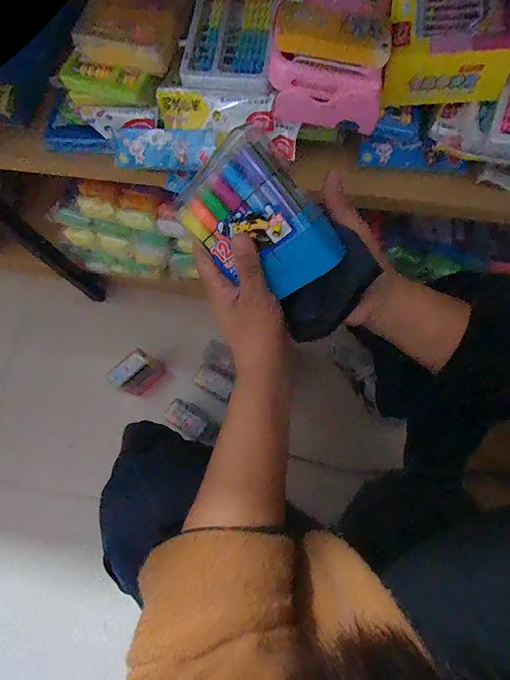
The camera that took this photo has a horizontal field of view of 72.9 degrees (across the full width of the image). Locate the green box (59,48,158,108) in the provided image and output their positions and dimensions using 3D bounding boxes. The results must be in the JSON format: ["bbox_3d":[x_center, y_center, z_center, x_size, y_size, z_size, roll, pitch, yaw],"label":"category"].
[{"bbox_3d":[-0.166,-0.293,0.394,0.114,0.030,0.033,12,75,5],"label":"green box"}]

